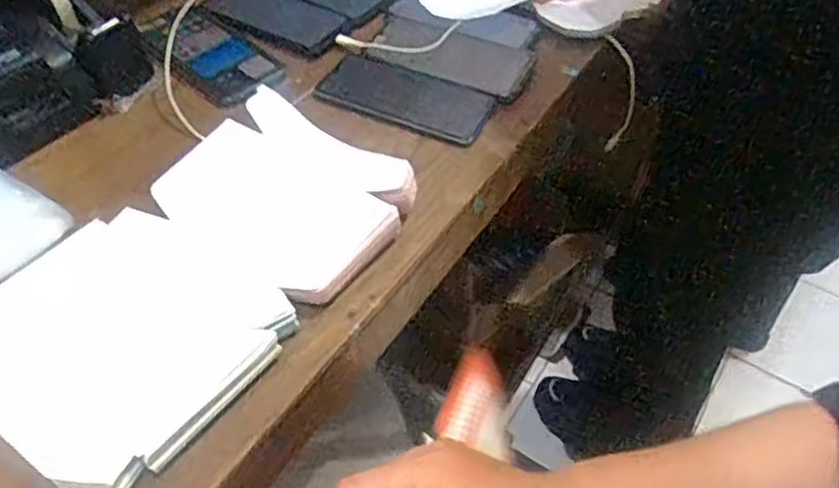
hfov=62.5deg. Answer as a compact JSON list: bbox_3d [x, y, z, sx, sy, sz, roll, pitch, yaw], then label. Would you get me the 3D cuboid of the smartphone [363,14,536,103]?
[{"bbox_3d":[0.028,-0.200,0.718,0.178,0.012,0.078,26,52,20],"label":"smartphone"}]

